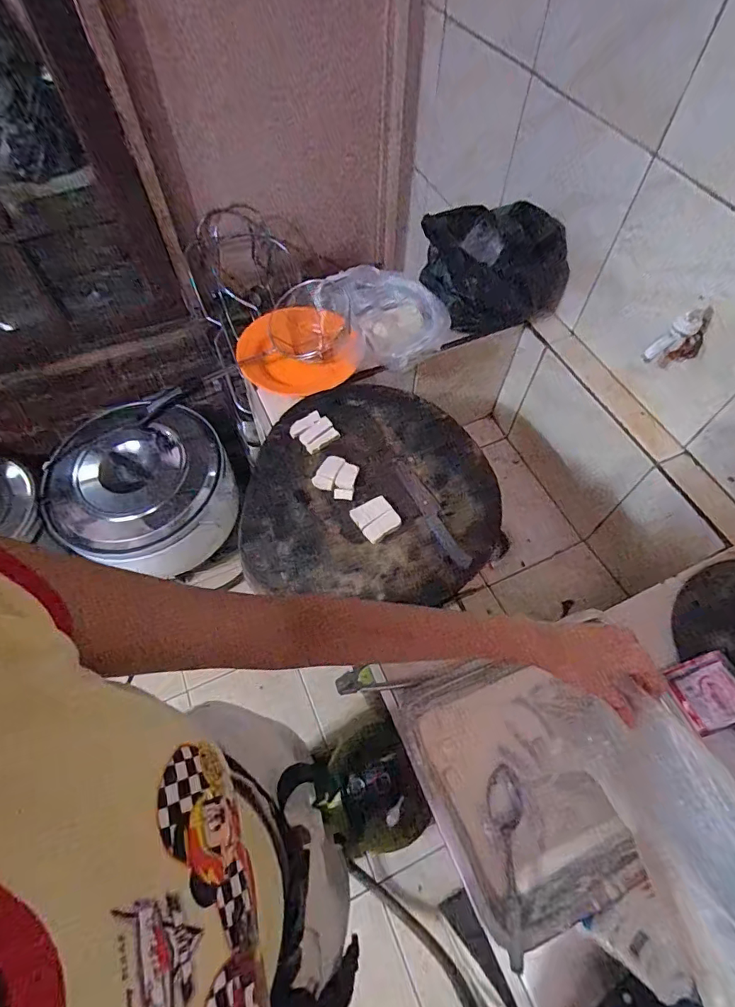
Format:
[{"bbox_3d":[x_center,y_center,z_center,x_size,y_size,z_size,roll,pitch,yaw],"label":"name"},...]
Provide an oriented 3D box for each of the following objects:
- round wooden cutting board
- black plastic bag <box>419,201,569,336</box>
[{"bbox_3d":[0.007,-0.039,0.674,0.325,0.028,0.342,1,60,-1],"label":"round wooden cutting board"},{"bbox_3d":[0.222,-0.415,0.844,0.224,0.174,0.148,-23,63,-14],"label":"black plastic bag"}]

